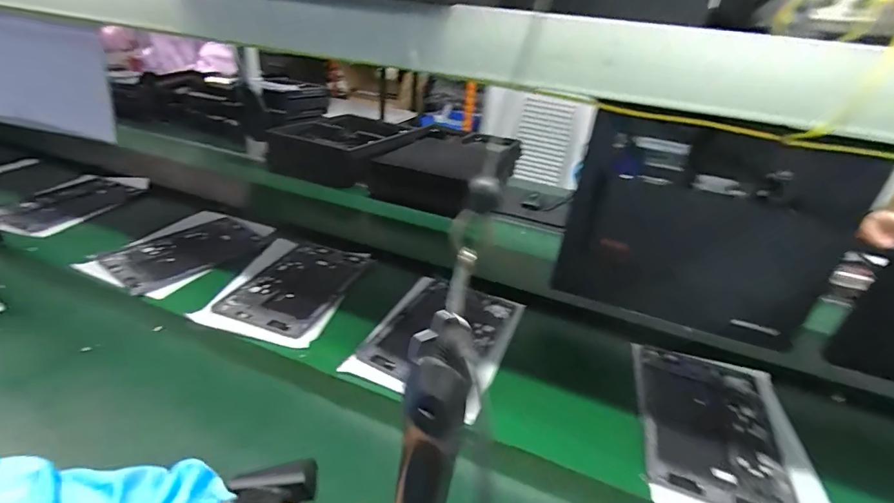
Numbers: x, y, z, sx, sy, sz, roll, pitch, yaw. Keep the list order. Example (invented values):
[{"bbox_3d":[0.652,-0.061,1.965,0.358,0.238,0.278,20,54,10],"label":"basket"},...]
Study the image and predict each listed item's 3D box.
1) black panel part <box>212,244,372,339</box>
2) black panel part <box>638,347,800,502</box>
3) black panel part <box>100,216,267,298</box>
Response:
[{"bbox_3d":[-0.264,0.052,0.767,0.175,0.013,0.251,19,30,10],"label":"black panel part"},{"bbox_3d":[0.353,0.232,0.578,0.162,0.013,0.256,20,30,12],"label":"black panel part"},{"bbox_3d":[-0.496,-0.003,0.829,0.188,0.012,0.255,28,33,25],"label":"black panel part"}]

